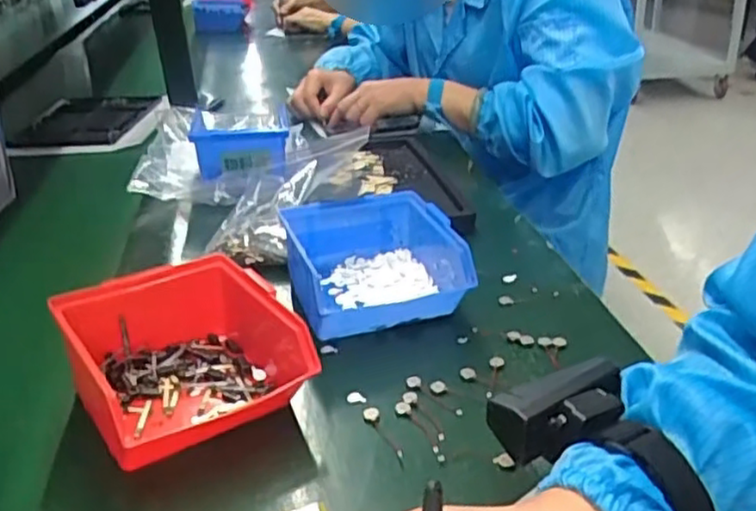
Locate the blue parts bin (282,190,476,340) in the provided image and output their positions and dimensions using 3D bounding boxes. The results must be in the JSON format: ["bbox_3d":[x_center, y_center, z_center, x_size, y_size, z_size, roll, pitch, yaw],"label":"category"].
[{"bbox_3d":[-0.004,0.007,0.545,0.121,0.065,0.127,-8,29,-13],"label":"blue parts bin"}]

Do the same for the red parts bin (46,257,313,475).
[{"bbox_3d":[-0.127,0.061,0.443,0.137,0.066,0.136,-14,31,-24],"label":"red parts bin"}]

